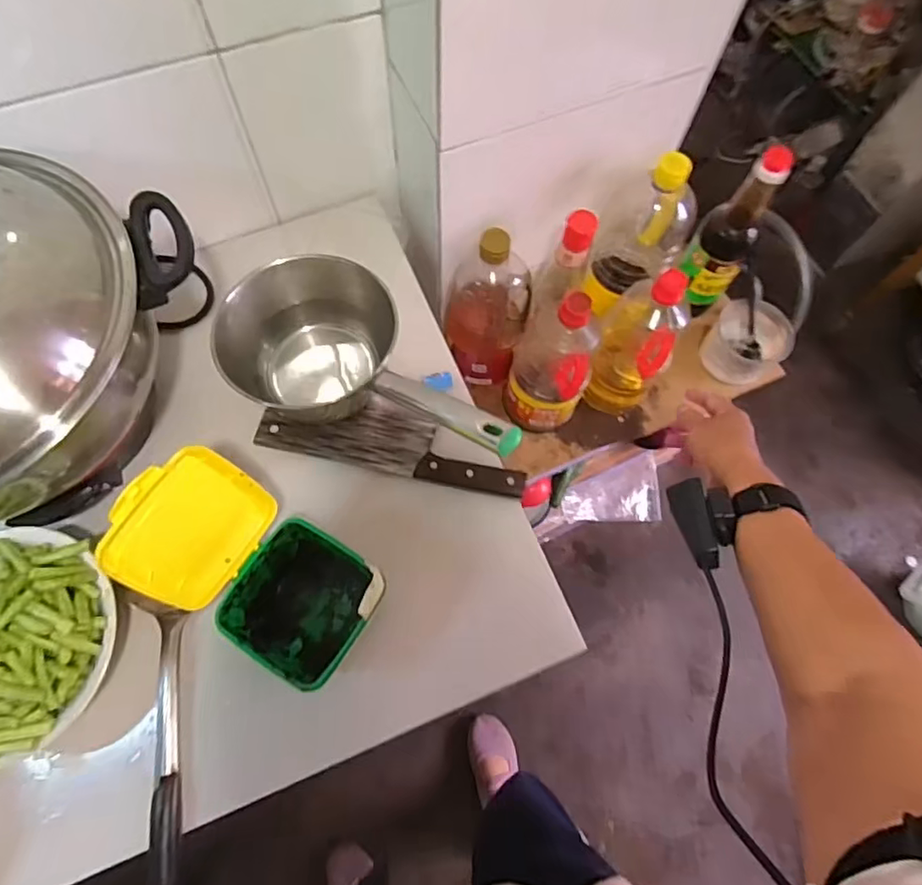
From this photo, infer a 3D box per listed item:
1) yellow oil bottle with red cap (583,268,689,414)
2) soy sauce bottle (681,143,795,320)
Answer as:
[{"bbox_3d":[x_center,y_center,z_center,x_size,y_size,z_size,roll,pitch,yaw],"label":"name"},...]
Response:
[{"bbox_3d":[0.212,-0.117,0.719,0.091,0.233,0.073,33,72,9],"label":"yellow oil bottle with red cap"},{"bbox_3d":[0.344,-0.255,0.765,0.068,0.278,0.074,38,73,11],"label":"soy sauce bottle"}]

